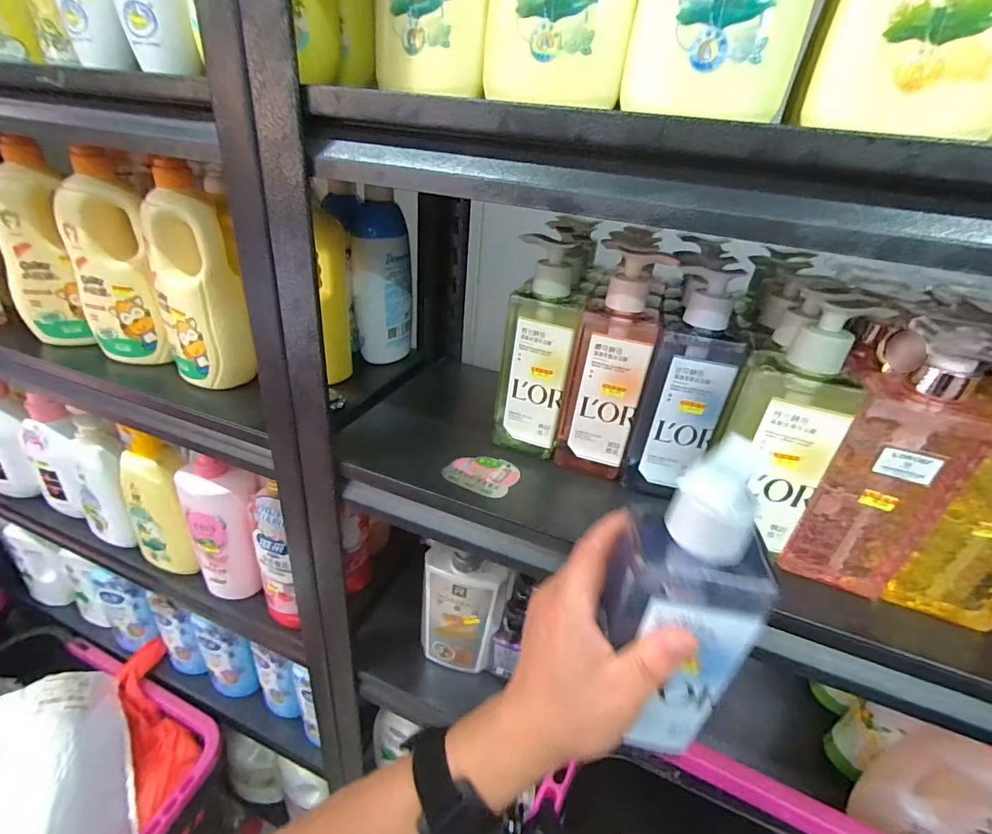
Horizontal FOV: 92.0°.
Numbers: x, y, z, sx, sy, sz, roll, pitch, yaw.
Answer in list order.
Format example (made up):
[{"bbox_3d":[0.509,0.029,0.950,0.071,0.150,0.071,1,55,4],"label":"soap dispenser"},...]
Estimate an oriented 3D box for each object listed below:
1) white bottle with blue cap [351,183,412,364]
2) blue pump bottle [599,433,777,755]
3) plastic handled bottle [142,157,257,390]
[{"bbox_3d":[-0.149,-0.179,0.635,0.072,0.217,0.056,2,31,-9],"label":"white bottle with blue cap"},{"bbox_3d":[0.097,0.110,0.257,0.074,0.207,0.050,7,28,18],"label":"blue pump bottle"},{"bbox_3d":[-0.328,-0.147,0.530,0.062,0.231,0.068,26,36,29],"label":"plastic handled bottle"}]

